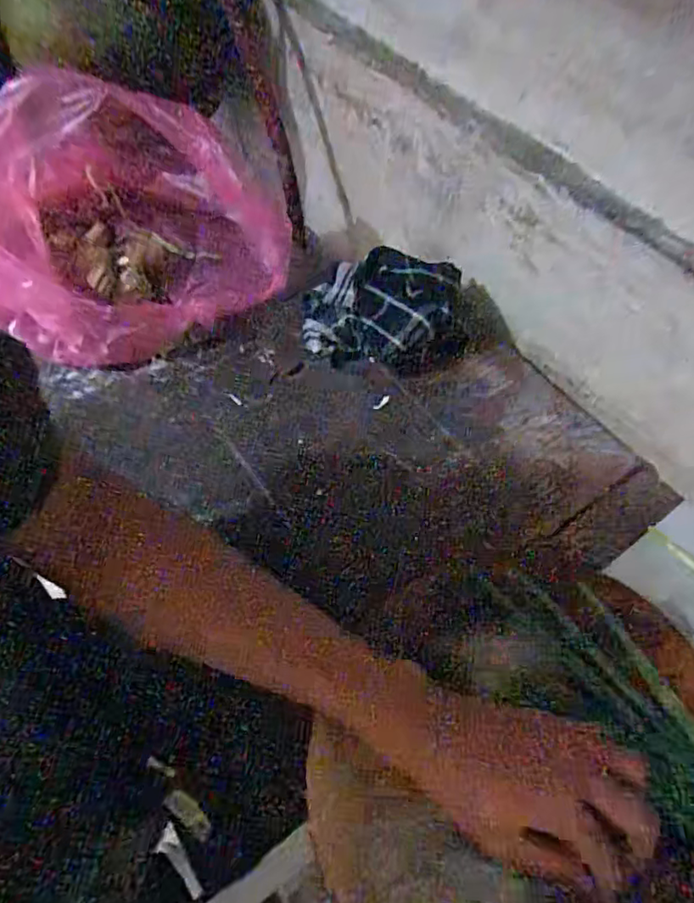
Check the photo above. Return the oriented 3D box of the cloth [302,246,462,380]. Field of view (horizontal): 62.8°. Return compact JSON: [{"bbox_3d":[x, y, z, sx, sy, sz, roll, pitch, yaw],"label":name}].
[{"bbox_3d":[0.029,-0.139,0.557,0.148,0.072,0.104,13,58,7],"label":"cloth"}]

